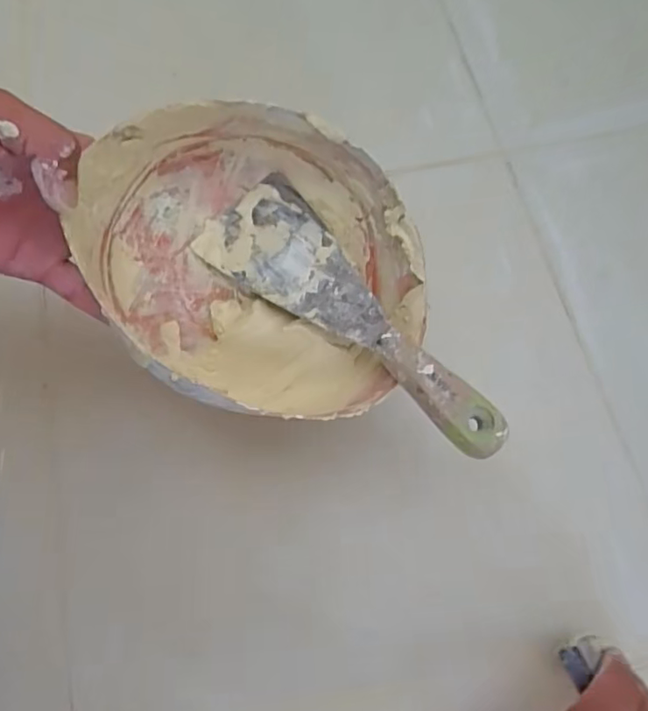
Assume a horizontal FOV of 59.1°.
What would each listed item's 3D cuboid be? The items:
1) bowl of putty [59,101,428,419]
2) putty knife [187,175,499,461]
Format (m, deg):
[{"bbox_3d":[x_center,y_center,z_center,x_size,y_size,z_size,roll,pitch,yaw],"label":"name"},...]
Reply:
[{"bbox_3d":[-0.041,-0.046,0.338,0.181,0.090,0.181,2,85,-22],"label":"bowl of putty"},{"bbox_3d":[0.024,-0.026,0.327,0.199,0.021,0.066,36,73,11],"label":"putty knife"}]

